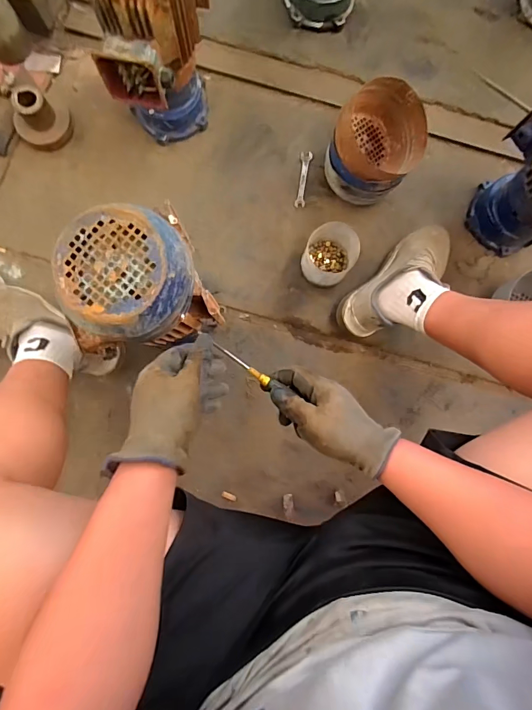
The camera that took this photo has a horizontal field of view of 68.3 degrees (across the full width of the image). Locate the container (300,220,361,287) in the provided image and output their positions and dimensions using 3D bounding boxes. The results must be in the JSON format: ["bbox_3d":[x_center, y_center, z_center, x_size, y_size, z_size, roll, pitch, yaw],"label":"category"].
[{"bbox_3d":[0.131,-0.208,0.844,0.101,0.106,0.107,0,86,-2],"label":"container"}]

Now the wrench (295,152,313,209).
[{"bbox_3d":[0.087,-0.406,0.912,0.027,0.007,0.134,8,84,-4],"label":"wrench"}]

